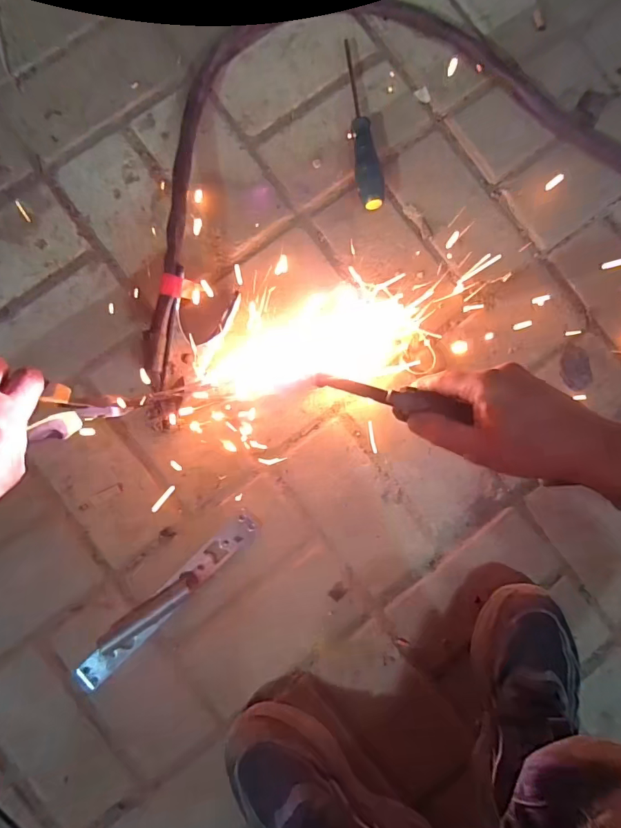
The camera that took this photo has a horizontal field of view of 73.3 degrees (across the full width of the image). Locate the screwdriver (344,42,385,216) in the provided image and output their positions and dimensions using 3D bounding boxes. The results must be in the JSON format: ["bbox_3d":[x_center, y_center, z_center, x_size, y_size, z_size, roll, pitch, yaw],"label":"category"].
[{"bbox_3d":[0.060,-0.321,0.460,0.030,0.033,0.186,-5,89,-4],"label":"screwdriver"}]

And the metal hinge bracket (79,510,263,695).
[{"bbox_3d":[-0.153,0.195,0.441,0.238,0.018,0.035,-44,92,-3],"label":"metal hinge bracket"}]

